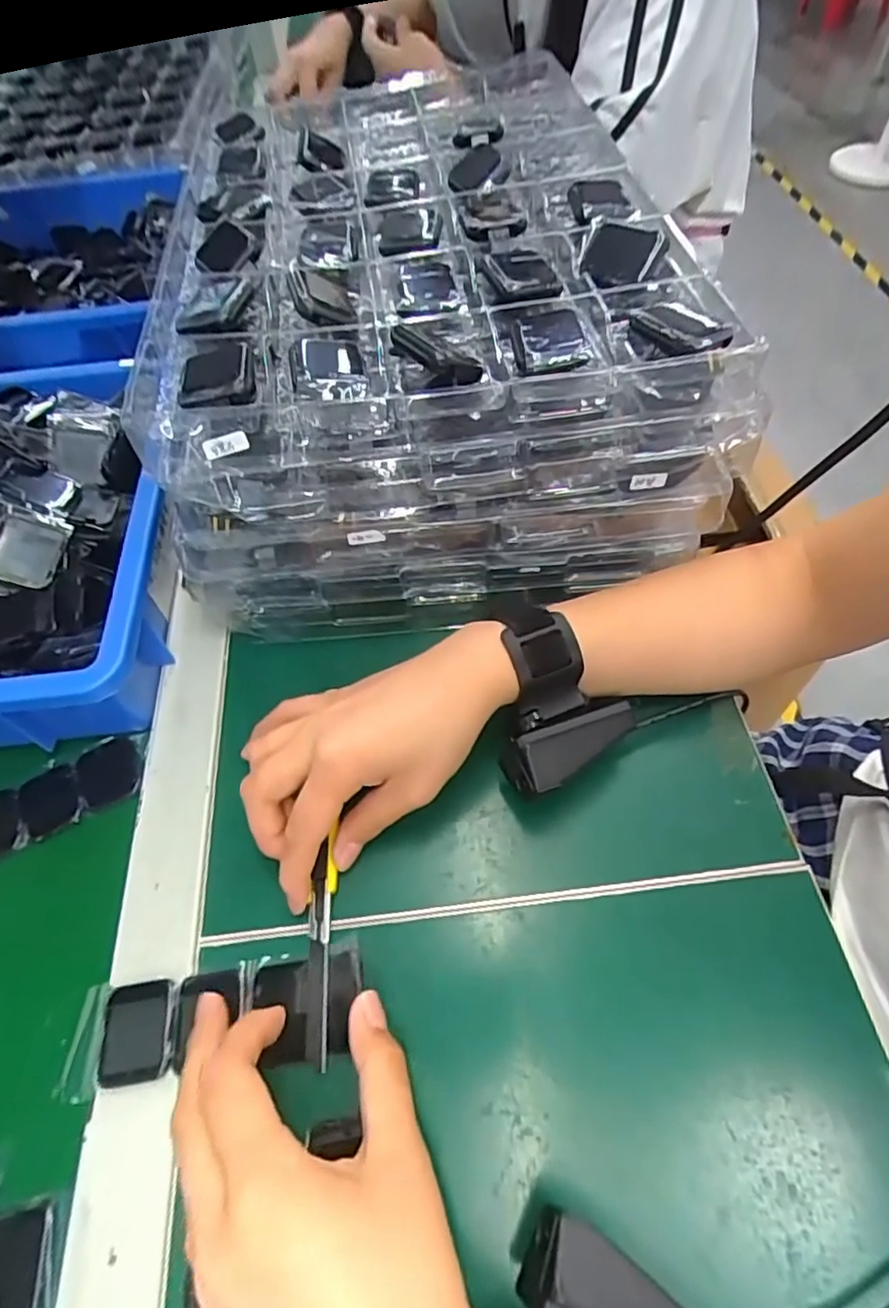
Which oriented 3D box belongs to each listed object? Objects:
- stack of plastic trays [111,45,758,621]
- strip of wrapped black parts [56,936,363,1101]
[{"bbox_3d":[-0.021,-0.239,0.440,0.302,0.140,0.432,-8,57,-1],"label":"stack of plastic trays"},{"bbox_3d":[-0.104,0.165,0.281,0.134,0.013,0.044,-11,57,0],"label":"strip of wrapped black parts"}]

